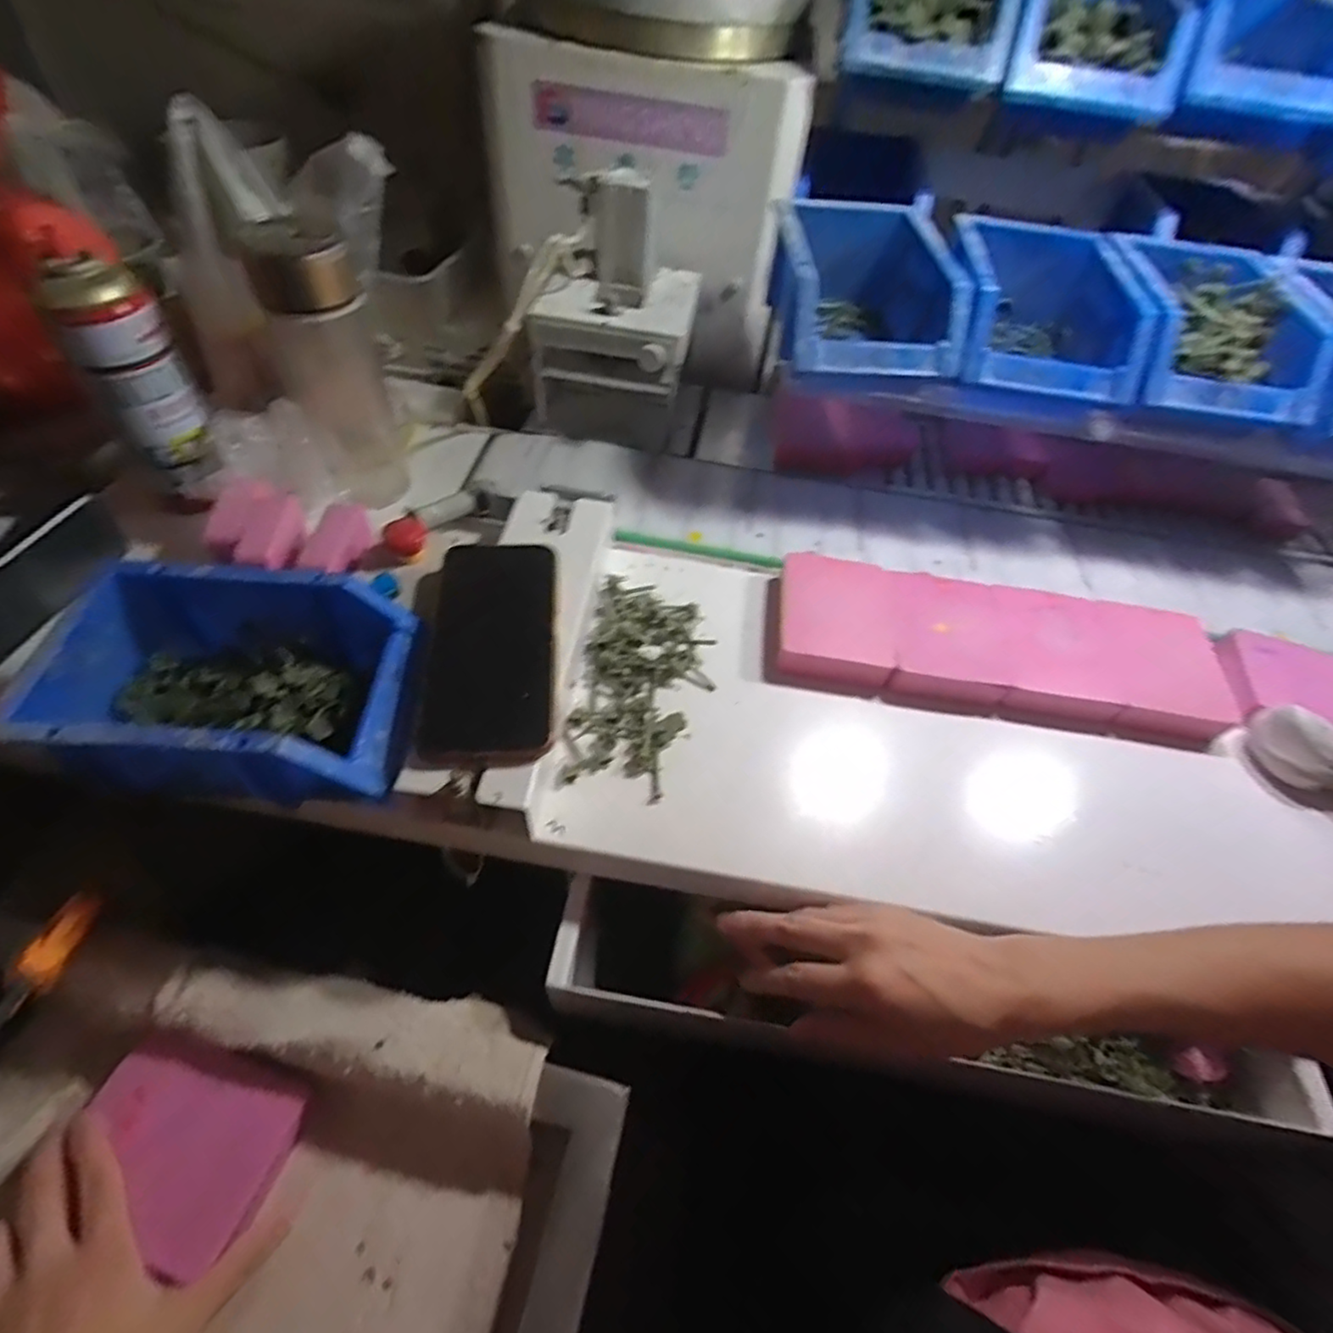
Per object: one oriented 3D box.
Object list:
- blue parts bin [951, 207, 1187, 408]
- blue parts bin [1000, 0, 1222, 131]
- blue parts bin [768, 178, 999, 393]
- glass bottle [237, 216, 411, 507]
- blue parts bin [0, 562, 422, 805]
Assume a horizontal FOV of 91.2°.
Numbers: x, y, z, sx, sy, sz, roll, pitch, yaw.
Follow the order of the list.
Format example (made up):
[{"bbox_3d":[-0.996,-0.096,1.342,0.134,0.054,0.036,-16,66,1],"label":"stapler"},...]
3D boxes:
[{"bbox_3d":[0.287,-0.266,0.505,0.131,0.075,0.174,10,51,2],"label":"blue parts bin"},{"bbox_3d":[0.362,-0.530,0.545,0.143,0.073,0.221,22,53,11],"label":"blue parts bin"},{"bbox_3d":[0.153,-0.294,0.519,0.129,0.074,0.194,2,52,-4],"label":"blue parts bin"},{"bbox_3d":[-0.252,-0.223,0.502,0.068,0.199,0.076,-16,55,-17],"label":"glass bottle"},{"bbox_3d":[-0.240,0.011,0.369,0.175,0.065,0.124,0,52,-6],"label":"blue parts bin"}]

